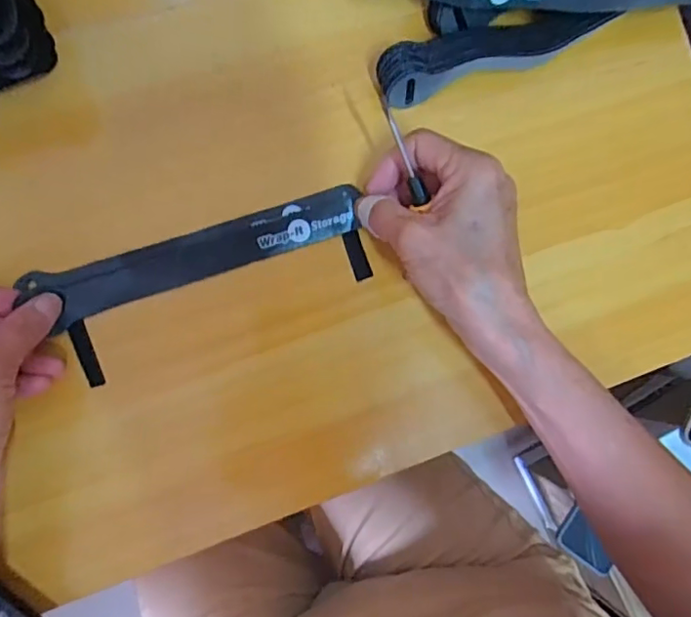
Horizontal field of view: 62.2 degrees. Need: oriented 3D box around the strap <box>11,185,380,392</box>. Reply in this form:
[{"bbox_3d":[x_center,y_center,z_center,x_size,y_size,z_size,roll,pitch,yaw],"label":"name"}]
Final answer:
[{"bbox_3d":[-0.077,-0.016,0.327,0.186,0.013,0.060,-18,94,-7],"label":"strap"}]

